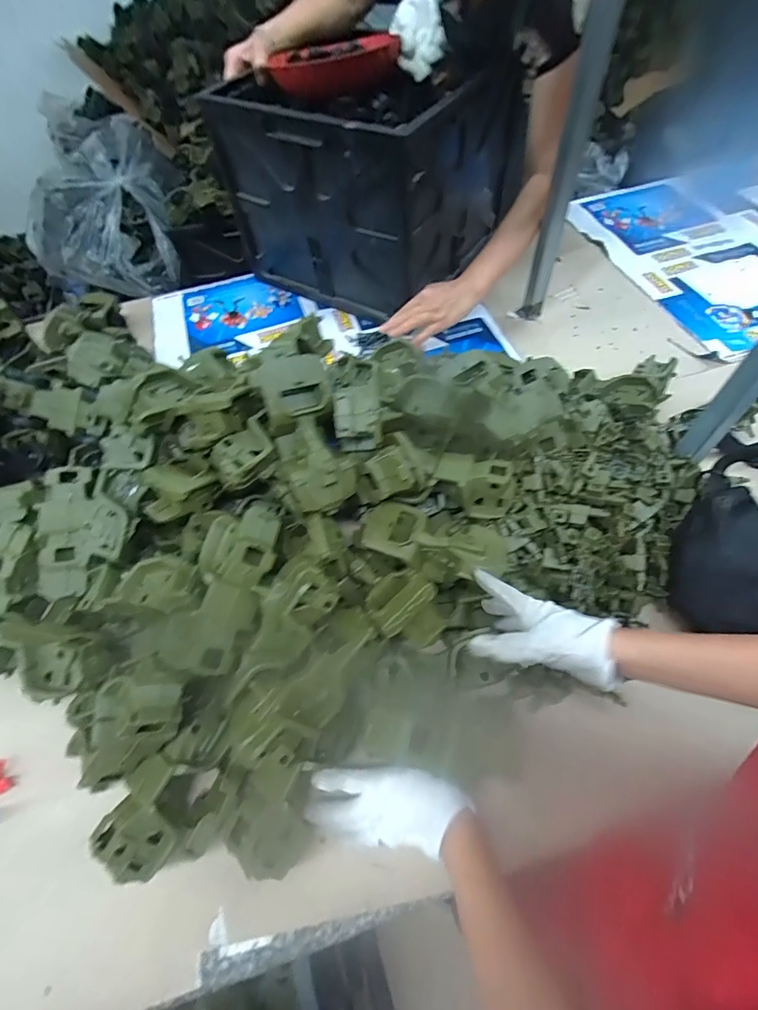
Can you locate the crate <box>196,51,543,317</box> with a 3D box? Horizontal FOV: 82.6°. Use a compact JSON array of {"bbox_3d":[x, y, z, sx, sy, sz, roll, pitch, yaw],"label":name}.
[{"bbox_3d":[0.017,-0.717,0.924,0.426,0.333,0.520,28,65,19],"label":"crate"}]

